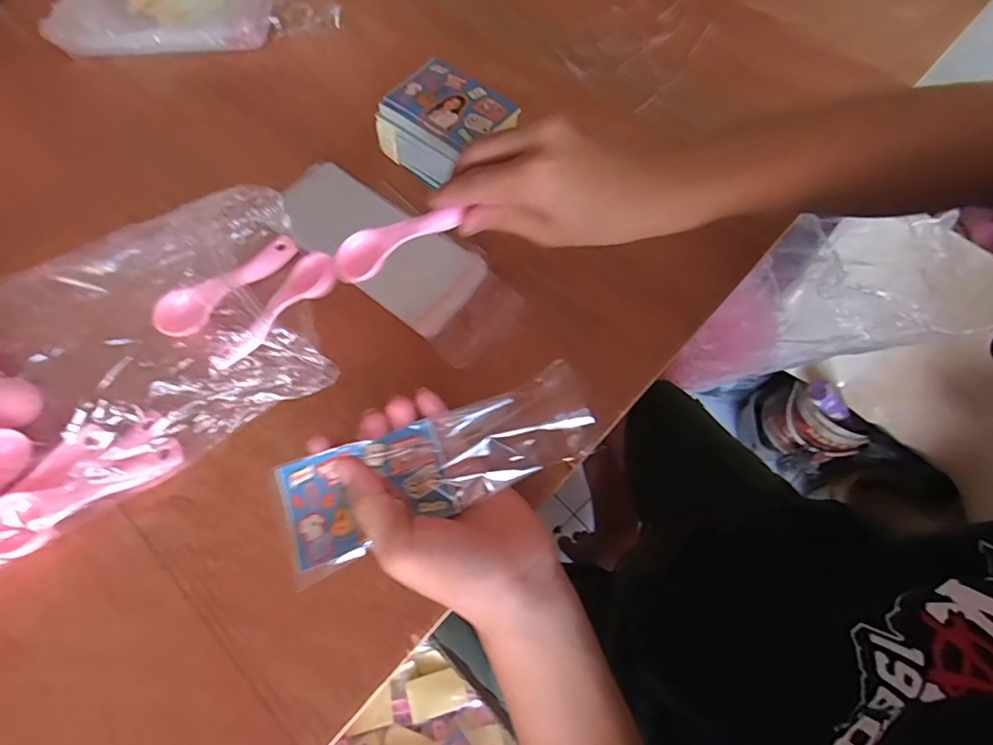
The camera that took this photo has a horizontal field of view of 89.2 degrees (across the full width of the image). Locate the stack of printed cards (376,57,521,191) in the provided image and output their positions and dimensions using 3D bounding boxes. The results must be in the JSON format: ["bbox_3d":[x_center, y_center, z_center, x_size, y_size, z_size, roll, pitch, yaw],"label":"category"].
[{"bbox_3d":[-0.038,-0.195,0.409,0.092,0.050,0.070,36,72,16],"label":"stack of printed cards"}]

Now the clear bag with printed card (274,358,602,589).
[{"bbox_3d":[-0.031,0.052,0.289,0.179,0.020,0.059,-22,67,-7],"label":"clear bag with printed card"}]

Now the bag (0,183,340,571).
[{"bbox_3d":[-0.300,0.008,0.304,0.380,0.097,0.198,-26,68,-9],"label":"bag"}]

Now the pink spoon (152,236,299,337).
[{"bbox_3d":[-0.197,-0.065,0.373,0.109,0.017,0.032,-39,70,-14],"label":"pink spoon"}]

